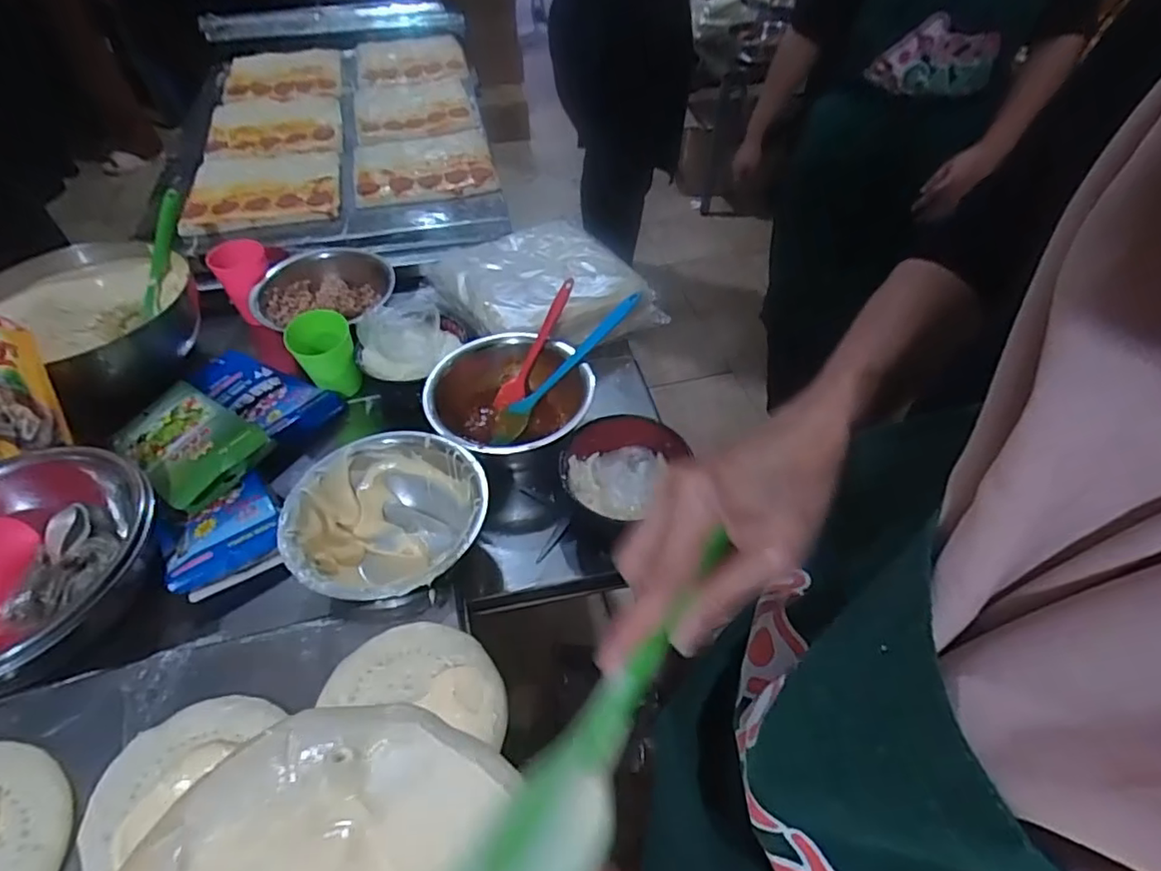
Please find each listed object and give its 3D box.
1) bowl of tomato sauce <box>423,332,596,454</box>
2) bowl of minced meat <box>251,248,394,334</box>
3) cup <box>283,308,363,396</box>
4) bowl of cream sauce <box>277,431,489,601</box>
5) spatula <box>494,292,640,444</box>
[{"bbox_3d":[-0.078,-0.037,0.731,0.180,0.084,0.199,-3,50,-3],"label":"bowl of tomato sauce"},{"bbox_3d":[-0.368,-0.203,0.874,0.178,0.061,0.205,-8,50,-4],"label":"bowl of minced meat"},{"bbox_3d":[-0.327,-0.103,0.775,0.075,0.089,0.071,0,49,0],"label":"cup"},{"bbox_3d":[-0.189,0.095,0.620,0.188,0.089,0.185,0,49,0],"label":"bowl of cream sauce"},{"bbox_3d":[-0.021,-0.085,0.733,0.241,0.019,0.038,-45,56,4],"label":"spatula"}]

